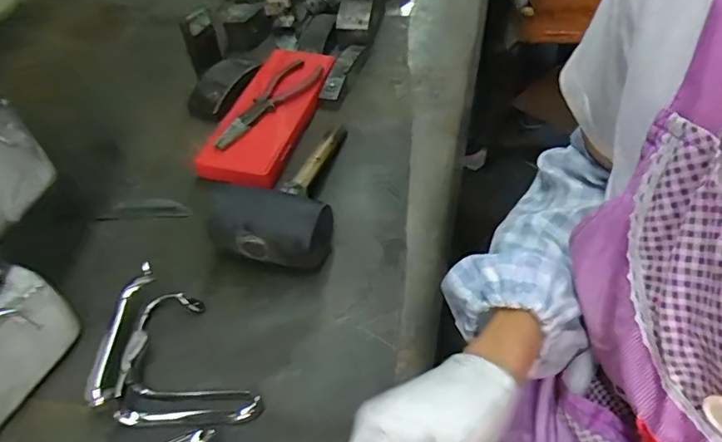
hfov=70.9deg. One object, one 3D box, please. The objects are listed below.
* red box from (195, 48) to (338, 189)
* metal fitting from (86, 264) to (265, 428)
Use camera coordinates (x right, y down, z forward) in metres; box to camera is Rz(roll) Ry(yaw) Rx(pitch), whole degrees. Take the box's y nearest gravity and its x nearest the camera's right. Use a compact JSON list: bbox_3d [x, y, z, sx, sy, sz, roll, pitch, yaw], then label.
[{"bbox_3d":[-0.121,-0.148,0.663,0.099,0.030,0.253,10,51,13],"label":"red box"},{"bbox_3d":[-0.162,0.118,0.437,0.159,0.039,0.126,18,53,19],"label":"metal fitting"}]

